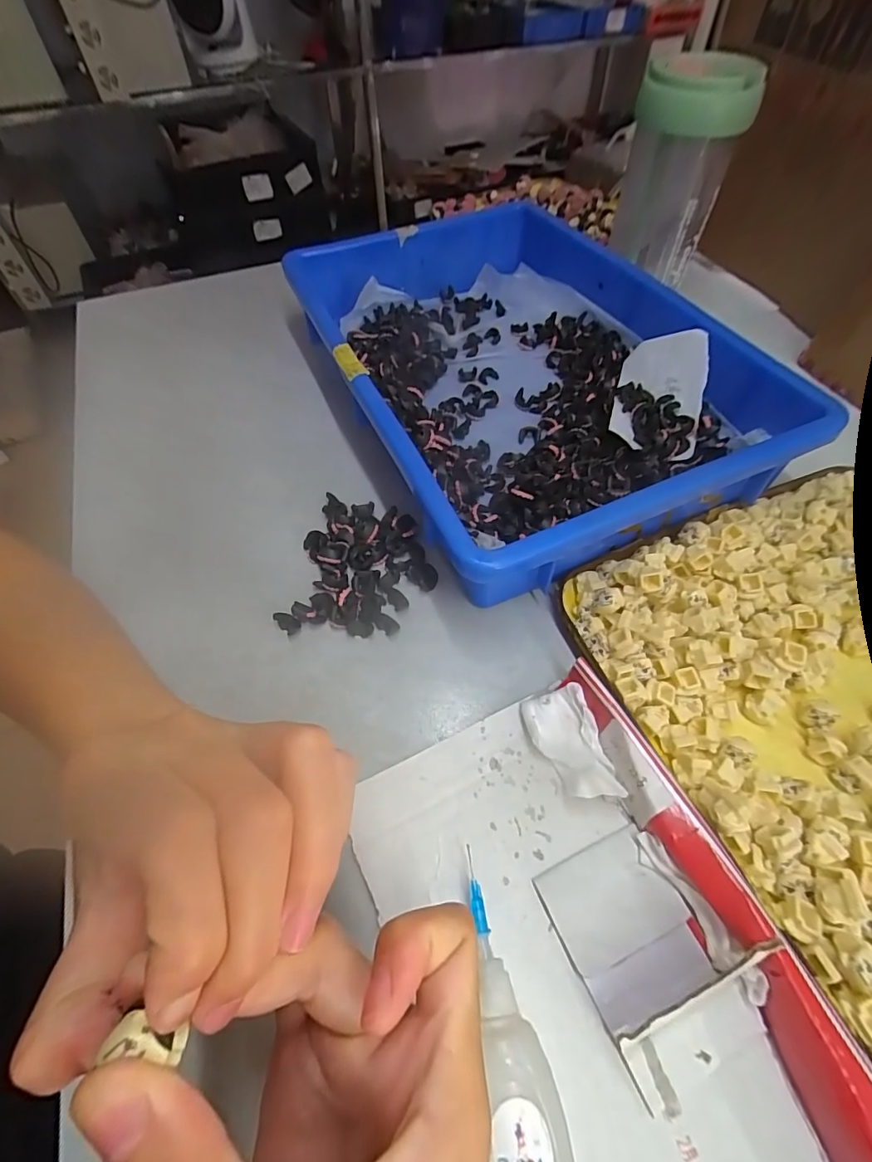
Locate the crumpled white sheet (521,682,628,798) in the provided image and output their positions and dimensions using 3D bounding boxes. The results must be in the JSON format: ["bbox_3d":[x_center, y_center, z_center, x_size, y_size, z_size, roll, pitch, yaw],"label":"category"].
[{"bbox_3d":[0.063,0.077,0.226,0.030,0.016,0.052,-15,58,-5],"label":"crumpled white sheet"}]

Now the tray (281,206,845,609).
[{"bbox_3d":[0.053,-0.163,0.353,0.235,0.062,0.353,-23,59,-10],"label":"tray"}]

